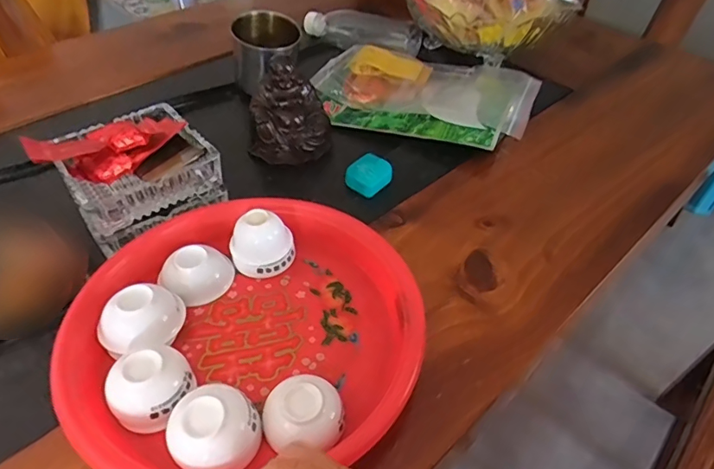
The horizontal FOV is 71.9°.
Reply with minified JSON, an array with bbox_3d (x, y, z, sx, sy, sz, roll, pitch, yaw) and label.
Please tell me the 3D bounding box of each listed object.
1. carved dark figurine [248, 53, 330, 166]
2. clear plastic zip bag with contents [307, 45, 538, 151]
[{"bbox_3d":[-0.076,-0.136,0.553,0.090,0.093,0.071,-2,45,-2],"label":"carved dark figurine"},{"bbox_3d":[0.084,-0.188,0.631,0.273,0.050,0.187,18,48,17],"label":"clear plastic zip bag with contents"}]

